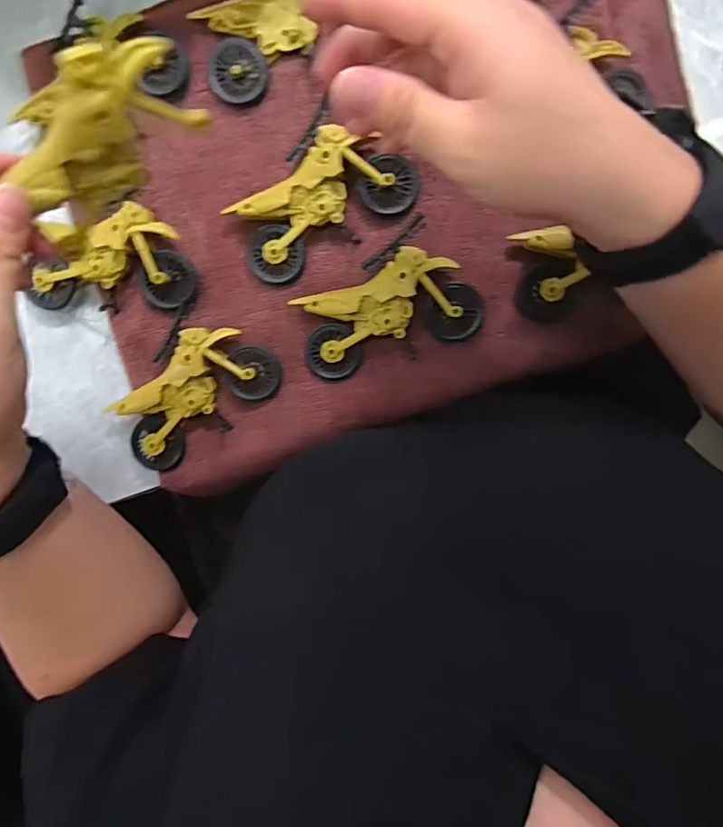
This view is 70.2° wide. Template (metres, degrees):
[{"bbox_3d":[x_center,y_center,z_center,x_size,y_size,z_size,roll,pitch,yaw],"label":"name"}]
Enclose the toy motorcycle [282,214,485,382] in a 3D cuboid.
[{"bbox_3d":[0.014,-0.068,0.336,0.114,0.020,0.075,-26,96,6],"label":"toy motorcycle"}]

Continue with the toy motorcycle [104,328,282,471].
[{"bbox_3d":[-0.115,-0.012,0.350,0.116,0.021,0.062,-39,94,7],"label":"toy motorcycle"}]

